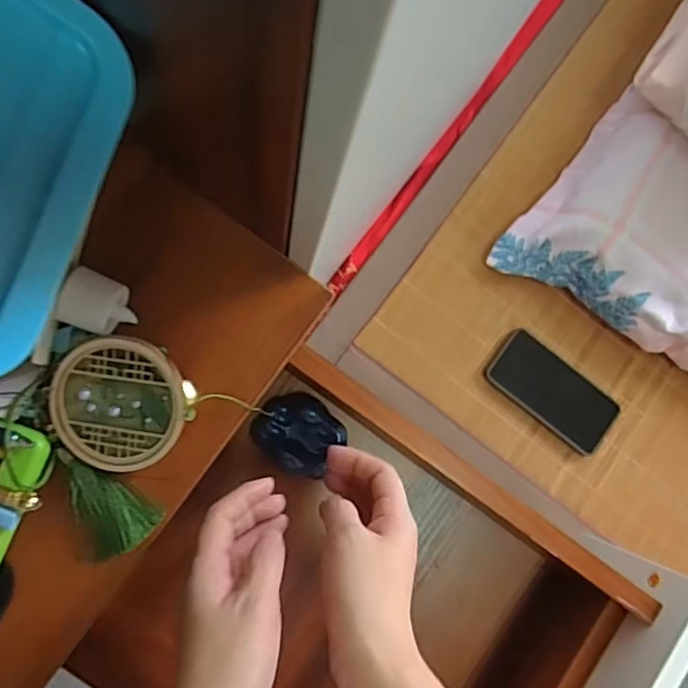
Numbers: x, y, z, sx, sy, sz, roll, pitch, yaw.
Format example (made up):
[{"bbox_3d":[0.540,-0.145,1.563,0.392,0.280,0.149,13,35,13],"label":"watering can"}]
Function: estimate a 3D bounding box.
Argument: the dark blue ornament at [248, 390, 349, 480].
[{"bbox_3d":[-0.041,0.080,0.545,0.075,0.021,0.065,43,81,-1],"label":"dark blue ornament"}]

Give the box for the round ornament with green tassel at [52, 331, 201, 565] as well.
[{"bbox_3d":[-0.141,0.061,0.363,0.080,0.030,0.126,18,82,-5],"label":"round ornament with green tassel"}]

